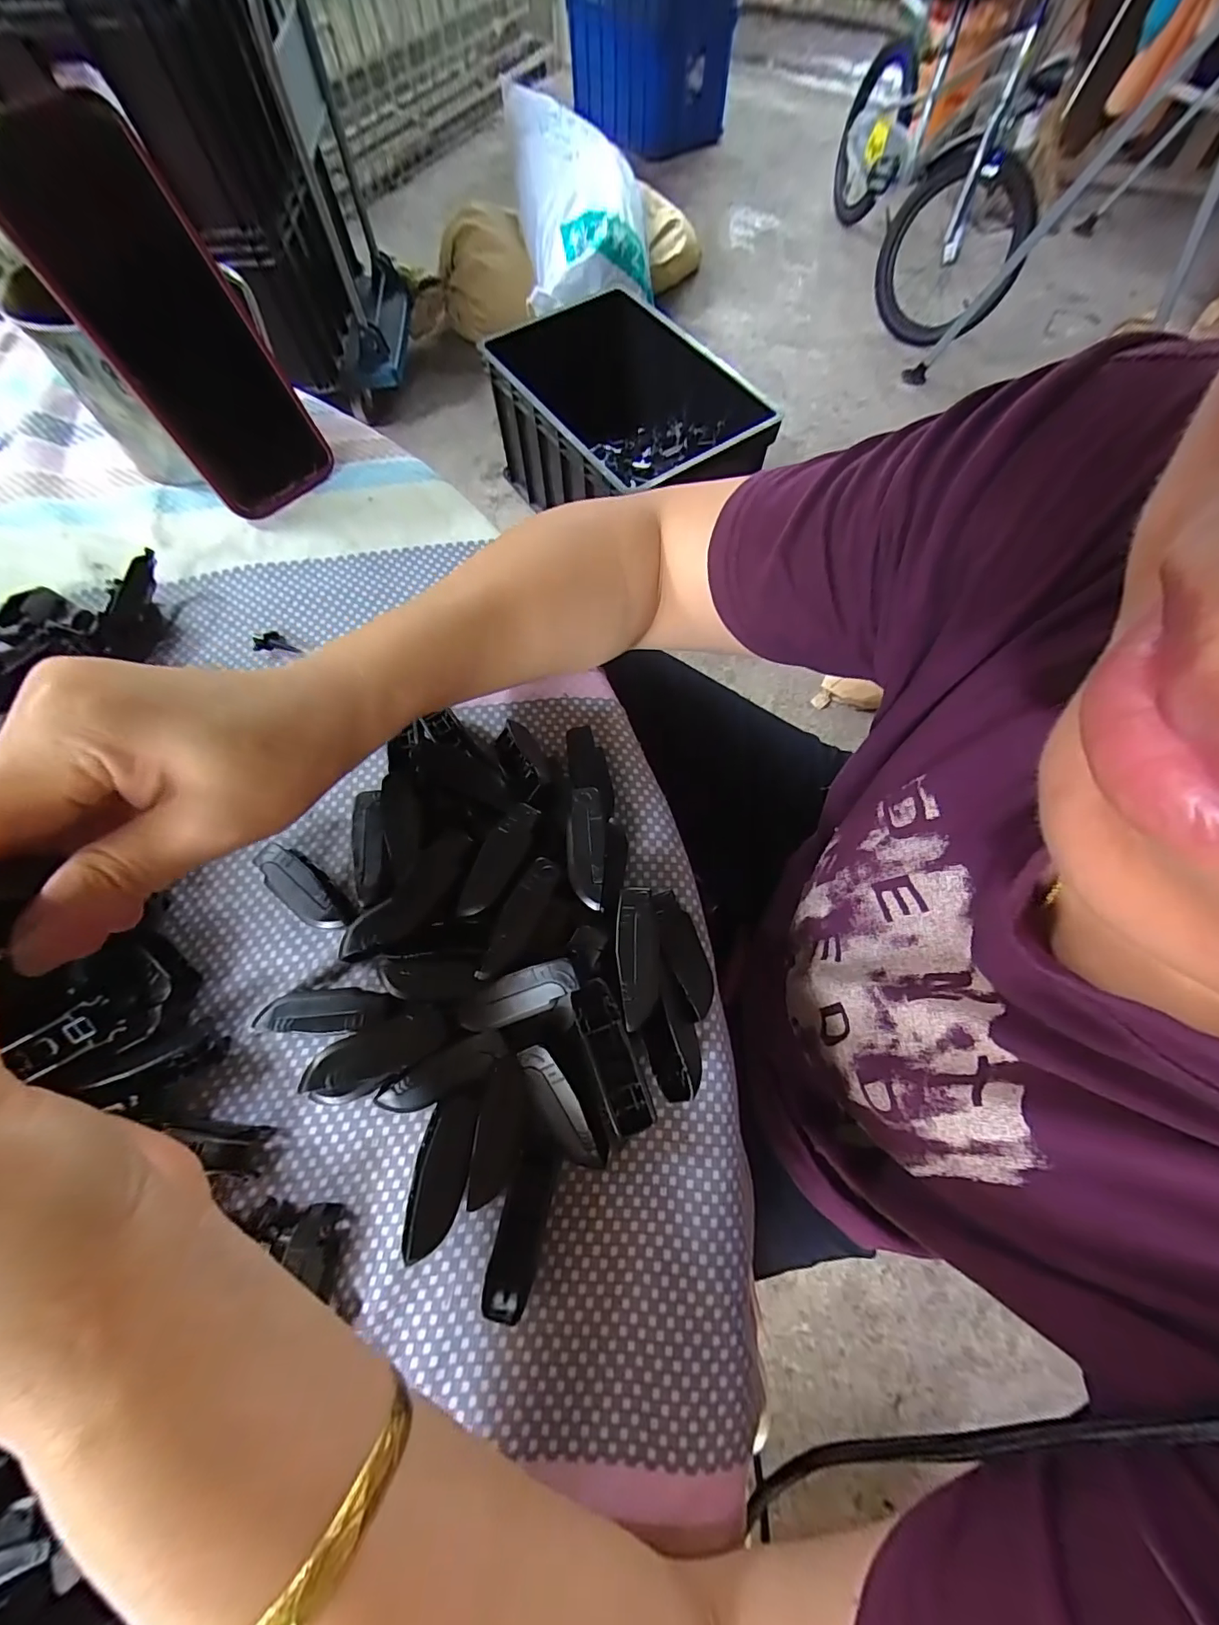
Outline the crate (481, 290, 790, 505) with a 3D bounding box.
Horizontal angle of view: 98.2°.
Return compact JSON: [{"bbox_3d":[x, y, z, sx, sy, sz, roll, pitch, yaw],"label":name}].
[{"bbox_3d":[0.045,-0.875,1.244,0.449,0.295,0.604,-30,73,-12],"label":"crate"}]

